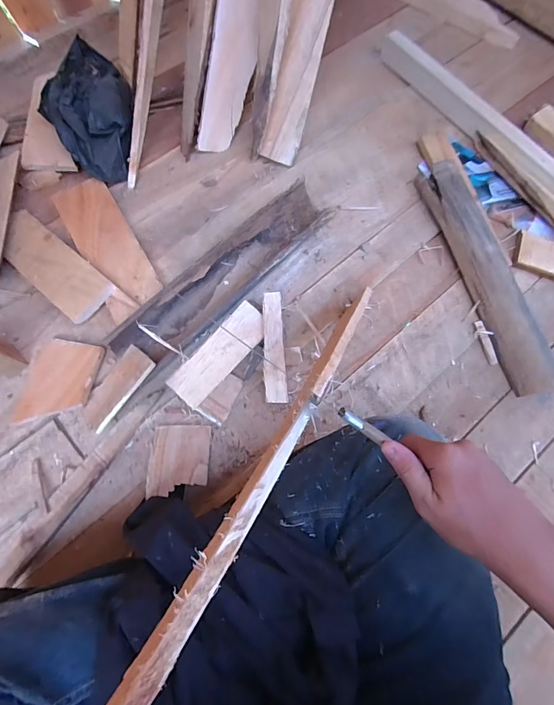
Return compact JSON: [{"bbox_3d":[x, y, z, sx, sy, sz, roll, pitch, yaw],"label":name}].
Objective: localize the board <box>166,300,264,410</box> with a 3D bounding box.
[{"bbox_3d":[-0.085,0.001,0.585,0.059,0.012,0.175,45,73,-10],"label":"board"}]

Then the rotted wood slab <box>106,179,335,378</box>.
[{"bbox_3d":[-0.075,-0.127,0.629,0.097,0.055,0.412,40,75,12],"label":"rotted wood slab"}]

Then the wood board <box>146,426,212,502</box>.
[{"bbox_3d":[-0.138,0.152,0.543,0.081,0.007,0.099,0,59,-3],"label":"wood board"}]

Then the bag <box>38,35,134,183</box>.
[{"bbox_3d":[-0.339,-0.440,0.696,0.151,0.084,0.260,-14,73,-6],"label":"bag"}]

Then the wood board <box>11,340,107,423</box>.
[{"bbox_3d":[-0.332,0.043,0.583,0.109,0.025,0.130,6,71,1],"label":"wood board"}]

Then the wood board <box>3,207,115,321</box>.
[{"bbox_3d":[-0.377,-0.147,0.633,0.231,0.014,0.085,39,75,11],"label":"wood board"}]

